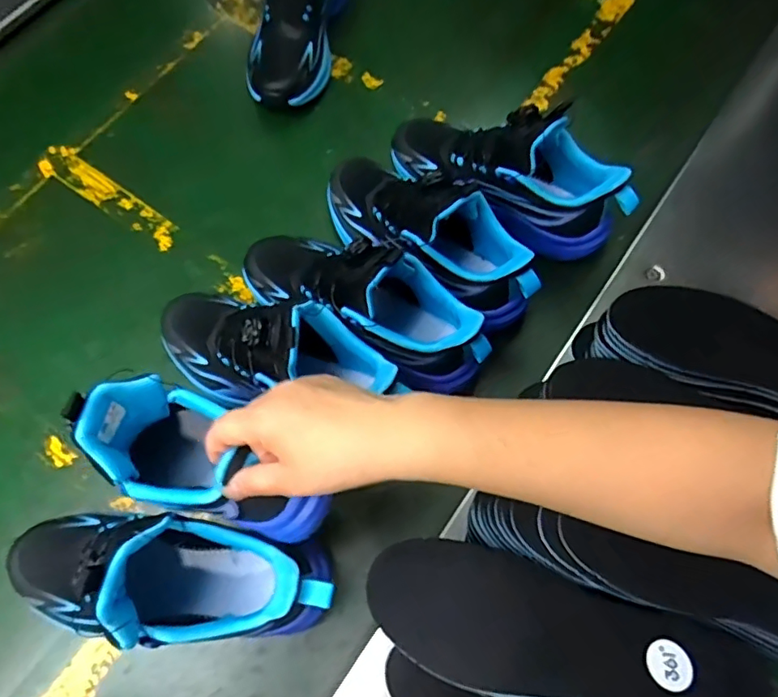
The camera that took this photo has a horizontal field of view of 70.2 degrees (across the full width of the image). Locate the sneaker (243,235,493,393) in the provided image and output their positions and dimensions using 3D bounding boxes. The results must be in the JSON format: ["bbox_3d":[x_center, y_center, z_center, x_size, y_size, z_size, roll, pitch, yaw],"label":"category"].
[{"bbox_3d":[-0.030,-0.049,0.499,0.252,0.130,0.097,31,73,11],"label":"sneaker"}]

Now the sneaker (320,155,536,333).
[{"bbox_3d":[0.030,-0.114,0.535,0.242,0.125,0.093,43,76,14],"label":"sneaker"}]

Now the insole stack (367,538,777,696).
[{"bbox_3d":[0.107,0.186,0.340,0.239,0.027,0.099,9,70,4],"label":"insole stack"}]

